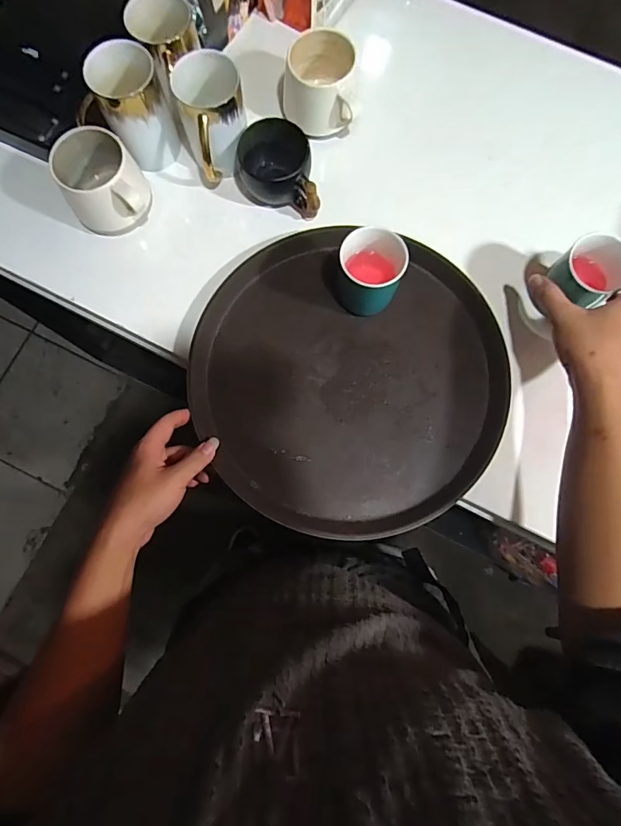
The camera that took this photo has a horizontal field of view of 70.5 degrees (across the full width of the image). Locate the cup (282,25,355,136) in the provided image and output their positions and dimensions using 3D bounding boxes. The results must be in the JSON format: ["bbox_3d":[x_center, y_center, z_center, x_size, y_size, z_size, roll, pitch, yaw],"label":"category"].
[{"bbox_3d":[0.015,-0.391,0.526,0.090,0.070,0.093,5,80,1],"label":"cup"}]

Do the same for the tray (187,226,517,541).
[{"bbox_3d":[0.039,-0.037,0.484,0.330,0.024,0.319,0,80,0],"label":"tray"}]

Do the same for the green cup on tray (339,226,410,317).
[{"bbox_3d":[0.064,-0.149,0.468,0.066,0.089,0.073,17,80,3],"label":"green cup on tray"}]

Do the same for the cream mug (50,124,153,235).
[{"bbox_3d":[-0.232,-0.251,0.496,0.092,0.071,0.101,-34,81,-6],"label":"cream mug"}]

